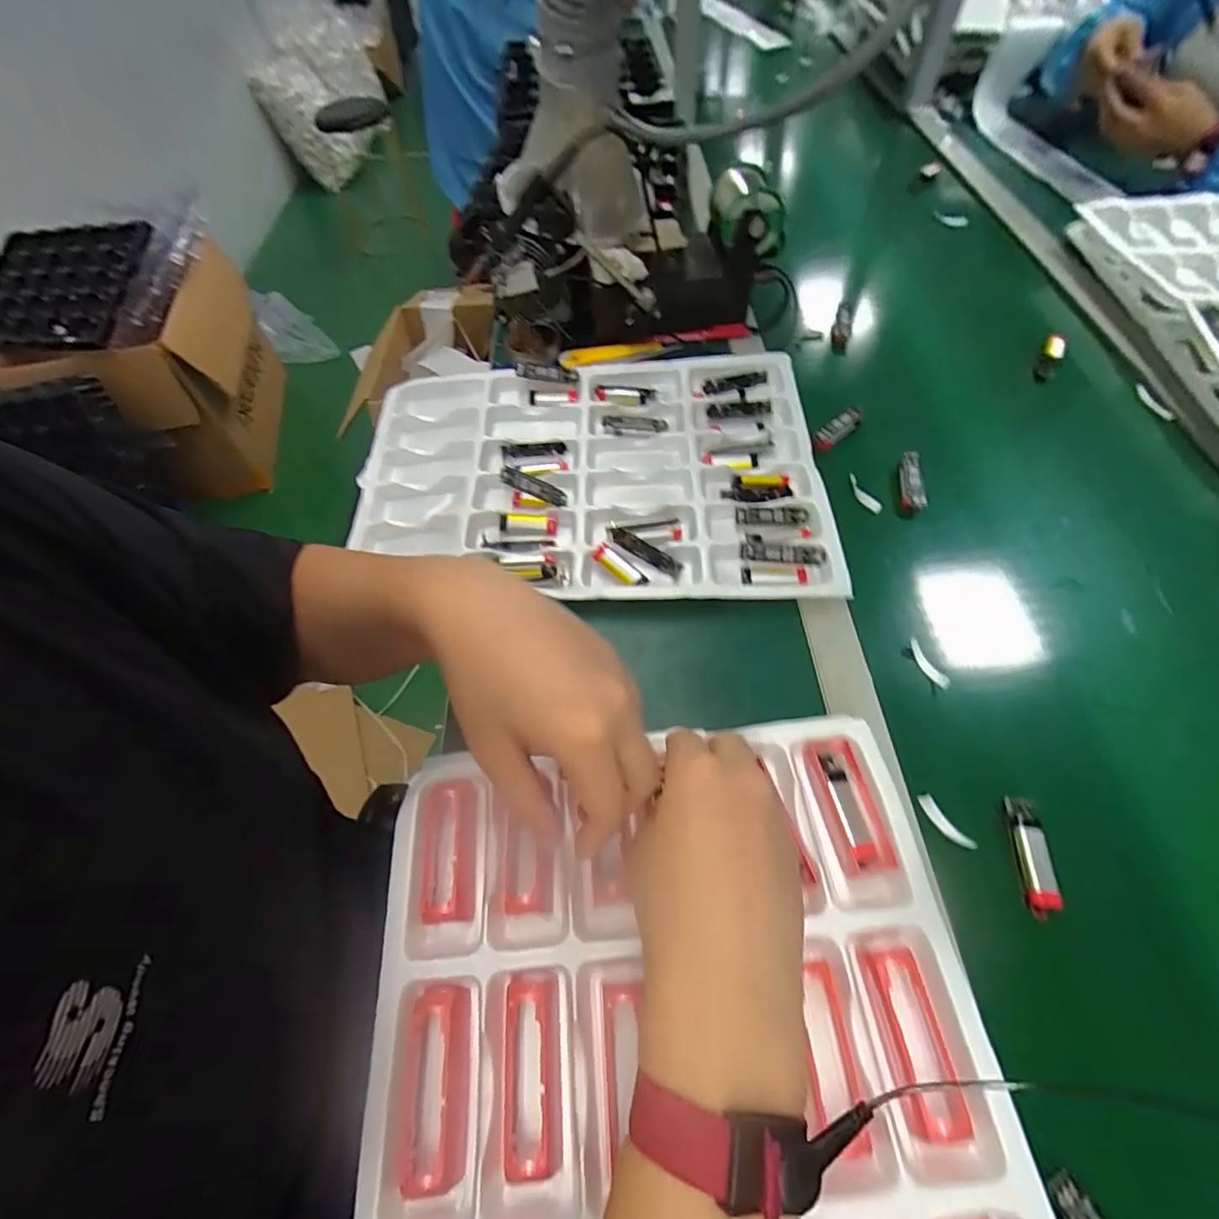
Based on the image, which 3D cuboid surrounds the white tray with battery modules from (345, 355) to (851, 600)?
[{"bbox_3d":[-0.025,-0.135,0.555,0.452,0.045,0.315,0,59,4],"label":"white tray with battery modules"}]

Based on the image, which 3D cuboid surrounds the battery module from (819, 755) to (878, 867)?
[{"bbox_3d":[0.148,0.123,0.342,0.013,0.005,0.064,-10,58,-3],"label":"battery module"}]

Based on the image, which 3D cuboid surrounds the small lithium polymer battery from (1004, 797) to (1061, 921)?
[{"bbox_3d":[0.276,0.160,0.356,0.019,0.012,0.072,6,59,7],"label":"small lithium polymer battery"}]

